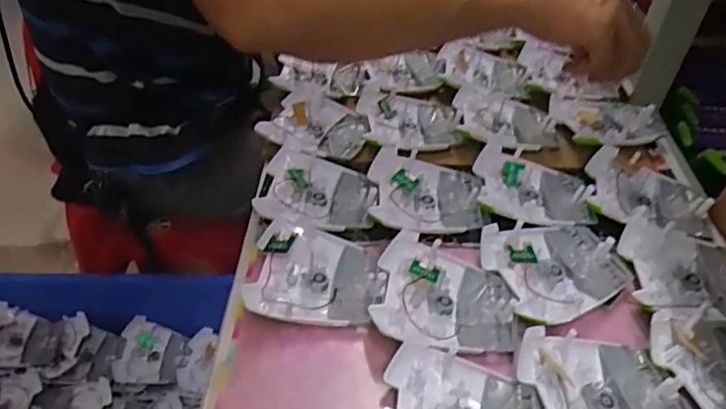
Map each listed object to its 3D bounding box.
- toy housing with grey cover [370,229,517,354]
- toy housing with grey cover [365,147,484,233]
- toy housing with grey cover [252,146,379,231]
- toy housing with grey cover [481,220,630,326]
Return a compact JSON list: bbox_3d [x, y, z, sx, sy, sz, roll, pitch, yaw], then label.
[{"bbox_3d":[0.064,0.071,0.426,0.105,0.020,0.097,9,44,9],"label":"toy housing with grey cover"},{"bbox_3d":[0.058,-0.011,0.504,0.101,0.023,0.095,0,43,-1],"label":"toy housing with grey cover"},{"bbox_3d":[-0.041,-0.014,0.512,0.106,0.020,0.096,5,43,4],"label":"toy housing with grey cover"},{"bbox_3d":[0.160,0.055,0.452,0.109,0.022,0.094,-6,44,-7],"label":"toy housing with grey cover"}]

